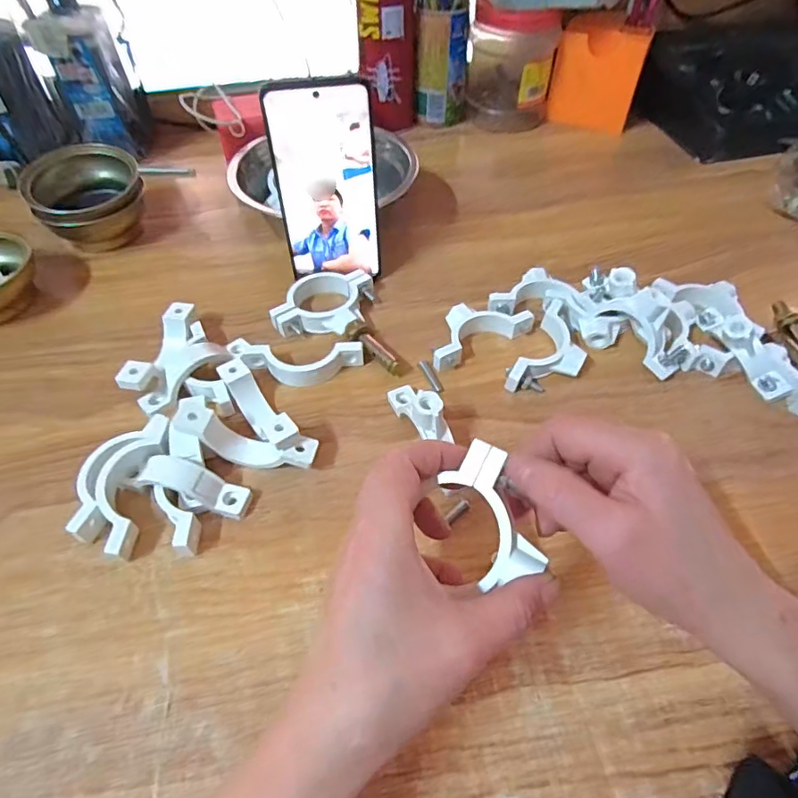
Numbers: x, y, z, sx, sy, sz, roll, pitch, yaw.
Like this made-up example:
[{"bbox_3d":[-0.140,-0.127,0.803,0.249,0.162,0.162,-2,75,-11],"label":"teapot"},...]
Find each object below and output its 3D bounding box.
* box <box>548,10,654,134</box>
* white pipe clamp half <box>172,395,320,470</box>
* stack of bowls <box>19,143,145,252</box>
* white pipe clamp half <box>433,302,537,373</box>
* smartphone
[{"bbox_3d":[0.237,-0.381,0.622,0.097,0.098,0.063,21,54,17],"label":"box"},{"bbox_3d":[-0.098,0.027,0.342,0.089,0.035,0.024,12,52,10],"label":"white pipe clamp half"},{"bbox_3d":[-0.290,-0.187,0.500,0.095,0.069,0.079,-26,55,-19],"label":"stack of bowls"},{"bbox_3d":[0.057,-0.056,0.415,0.090,0.018,0.044,-26,55,-19],"label":"white pipe clamp half"},{"bbox_3d":[-0.055,-0.161,0.404,0.075,0.146,0.006,-7,47,-5],"label":"smartphone"}]

